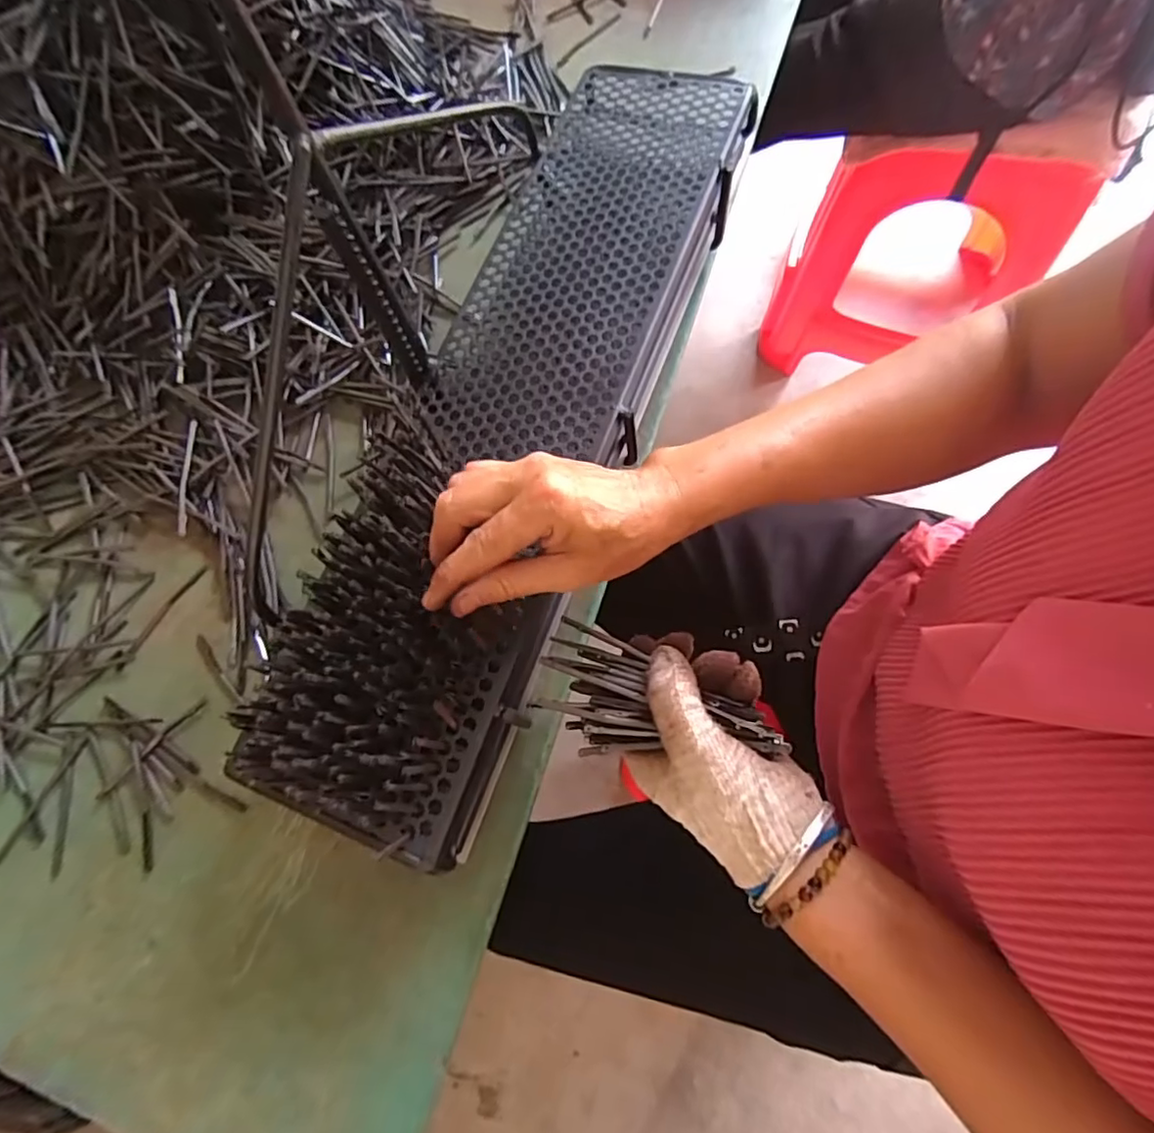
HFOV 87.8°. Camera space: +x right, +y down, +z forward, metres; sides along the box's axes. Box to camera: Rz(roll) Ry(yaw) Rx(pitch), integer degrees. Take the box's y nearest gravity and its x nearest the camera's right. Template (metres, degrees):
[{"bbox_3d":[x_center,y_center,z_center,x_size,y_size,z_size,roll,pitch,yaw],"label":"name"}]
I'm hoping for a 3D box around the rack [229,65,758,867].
[{"bbox_3d":[-0.030,-0.124,0.419,0.152,0.080,0.588,19,72,7],"label":"rack"}]

